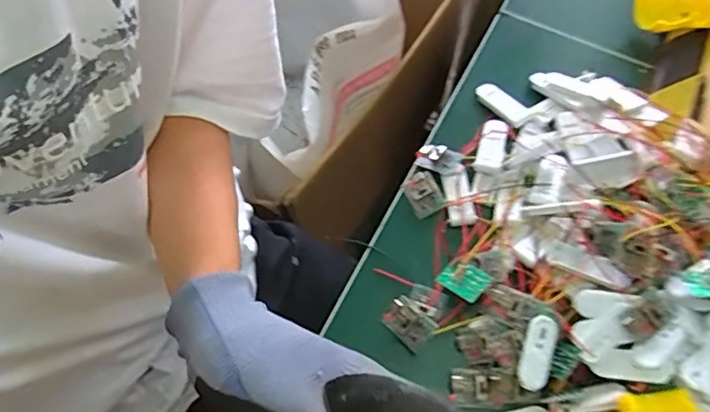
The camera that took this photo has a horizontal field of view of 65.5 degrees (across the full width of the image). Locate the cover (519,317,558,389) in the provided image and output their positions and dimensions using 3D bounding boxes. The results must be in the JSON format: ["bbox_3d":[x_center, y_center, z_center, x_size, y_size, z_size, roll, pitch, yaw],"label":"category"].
[{"bbox_3d":[0.128,0.103,0.385,0.020,0.006,0.051,16,78,5],"label":"cover"}]

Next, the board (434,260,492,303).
[{"bbox_3d":[0.082,0.056,0.418,0.025,0.004,0.037,-43,48,-17],"label":"board"}]

